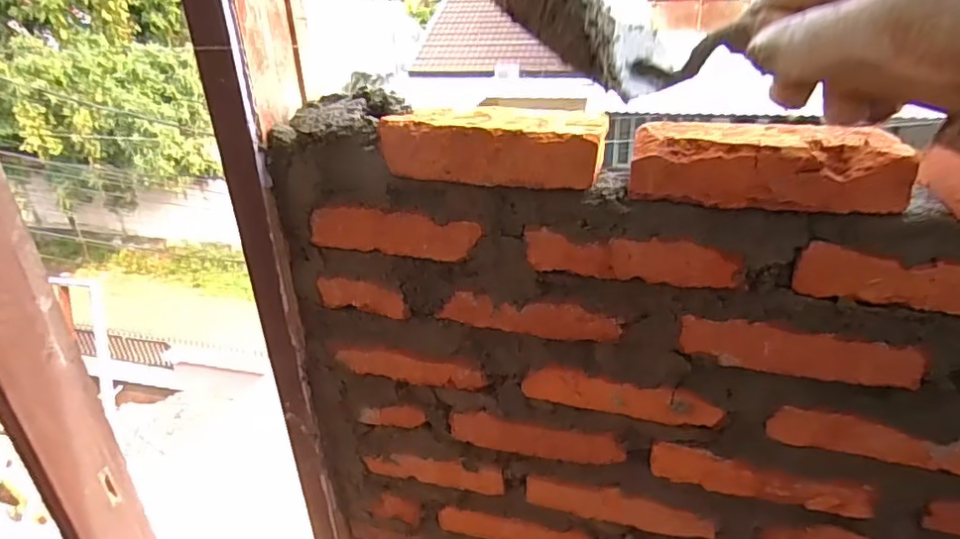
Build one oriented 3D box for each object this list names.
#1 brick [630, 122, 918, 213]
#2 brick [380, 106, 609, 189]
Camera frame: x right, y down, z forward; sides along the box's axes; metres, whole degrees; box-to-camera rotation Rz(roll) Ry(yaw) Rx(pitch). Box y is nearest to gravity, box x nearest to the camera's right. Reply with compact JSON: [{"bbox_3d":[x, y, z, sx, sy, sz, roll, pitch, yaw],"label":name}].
[{"bbox_3d":[0.216,-0.084,0.443,0.193,0.047,0.080,6,28,17],"label":"brick"},{"bbox_3d":[0.011,-0.112,0.502,0.191,0.050,0.084,5,28,14],"label":"brick"}]

